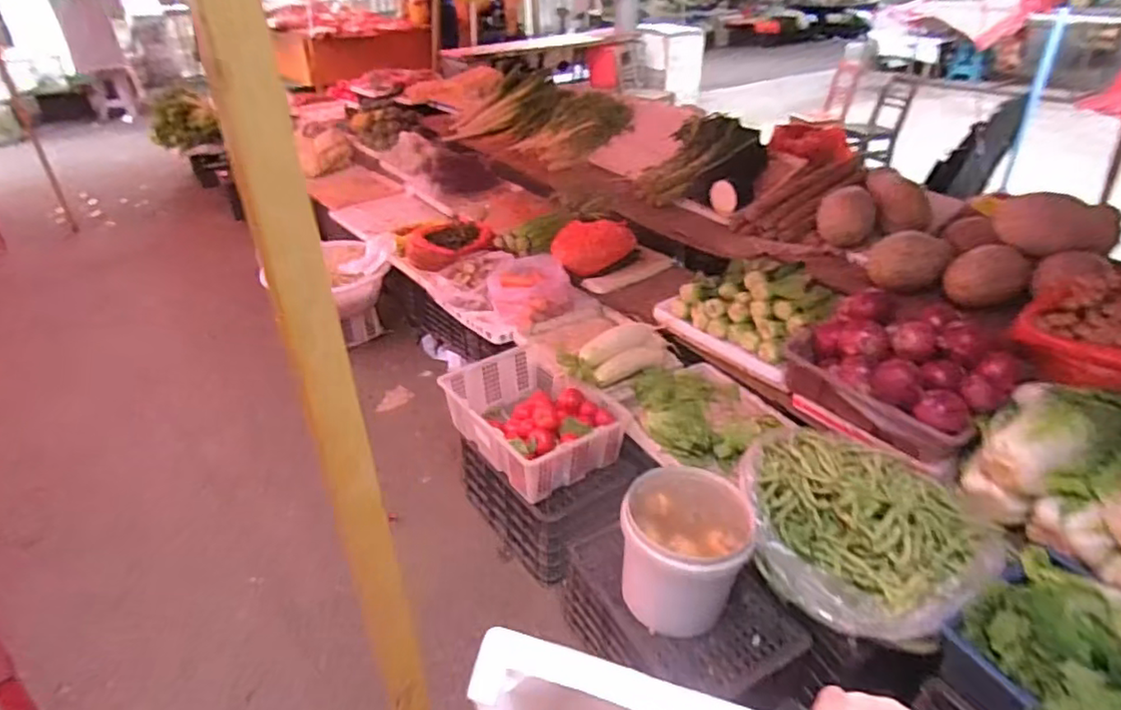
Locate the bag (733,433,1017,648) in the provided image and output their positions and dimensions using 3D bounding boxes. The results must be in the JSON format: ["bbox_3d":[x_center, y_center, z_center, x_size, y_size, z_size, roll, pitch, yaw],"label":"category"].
[{"bbox_3d":[0.603,0.353,1.285,0.488,0.174,0.382,12,36,21],"label":"bag"}]

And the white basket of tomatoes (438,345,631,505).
[{"bbox_3d":[-0.091,0.154,1.790,0.369,0.167,0.504,-21,38,-27],"label":"white basket of tomatoes"}]

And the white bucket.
[{"bbox_3d":[0.265,0.415,1.320,0.272,0.287,0.208,3,33,7],"label":"white bucket"}]

